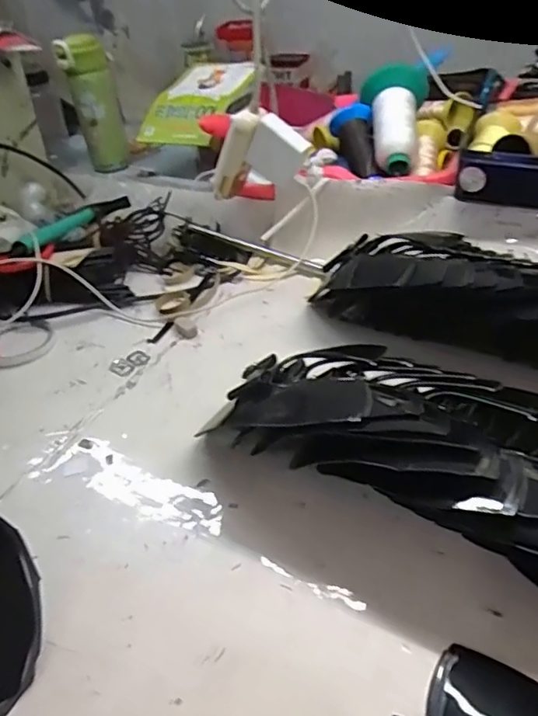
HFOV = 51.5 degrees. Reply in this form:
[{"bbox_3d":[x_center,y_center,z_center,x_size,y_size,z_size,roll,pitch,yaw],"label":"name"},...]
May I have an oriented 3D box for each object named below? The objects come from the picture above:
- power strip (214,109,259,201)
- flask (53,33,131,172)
[{"bbox_3d":[-0.046,-0.262,0.730,0.032,0.126,0.020,26,44,-2],"label":"power strip"},{"bbox_3d":[-0.289,-0.422,0.932,0.076,0.197,0.055,-10,39,-5],"label":"flask"}]

